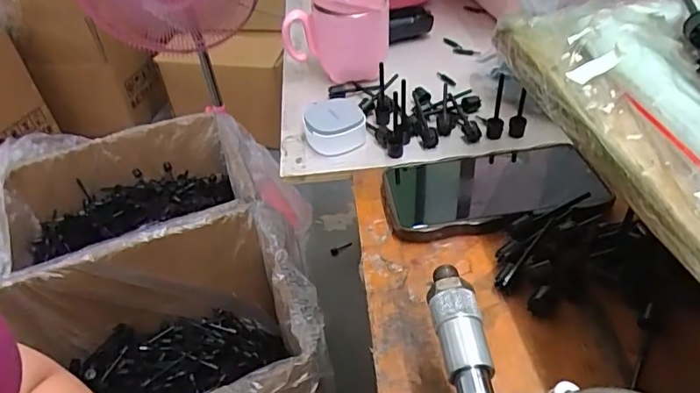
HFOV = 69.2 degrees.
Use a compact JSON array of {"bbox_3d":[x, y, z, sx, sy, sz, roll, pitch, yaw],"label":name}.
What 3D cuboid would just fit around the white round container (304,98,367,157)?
[{"bbox_3d":[-0.016,-0.070,0.480,0.054,0.027,0.063,-9,42,-4],"label":"white round container"}]

